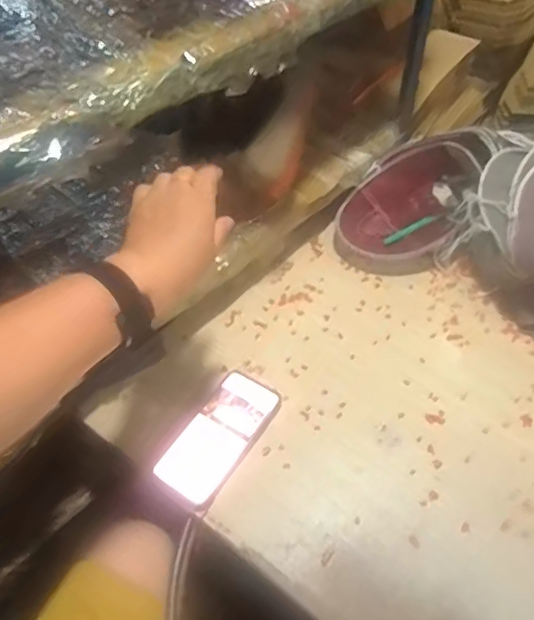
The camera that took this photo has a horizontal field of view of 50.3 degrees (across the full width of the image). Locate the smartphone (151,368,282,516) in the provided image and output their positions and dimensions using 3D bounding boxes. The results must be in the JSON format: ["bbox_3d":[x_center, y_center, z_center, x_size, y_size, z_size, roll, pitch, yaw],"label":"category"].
[{"bbox_3d":[-0.054,0.142,0.654,0.079,0.012,0.166,27,54,21],"label":"smartphone"}]

